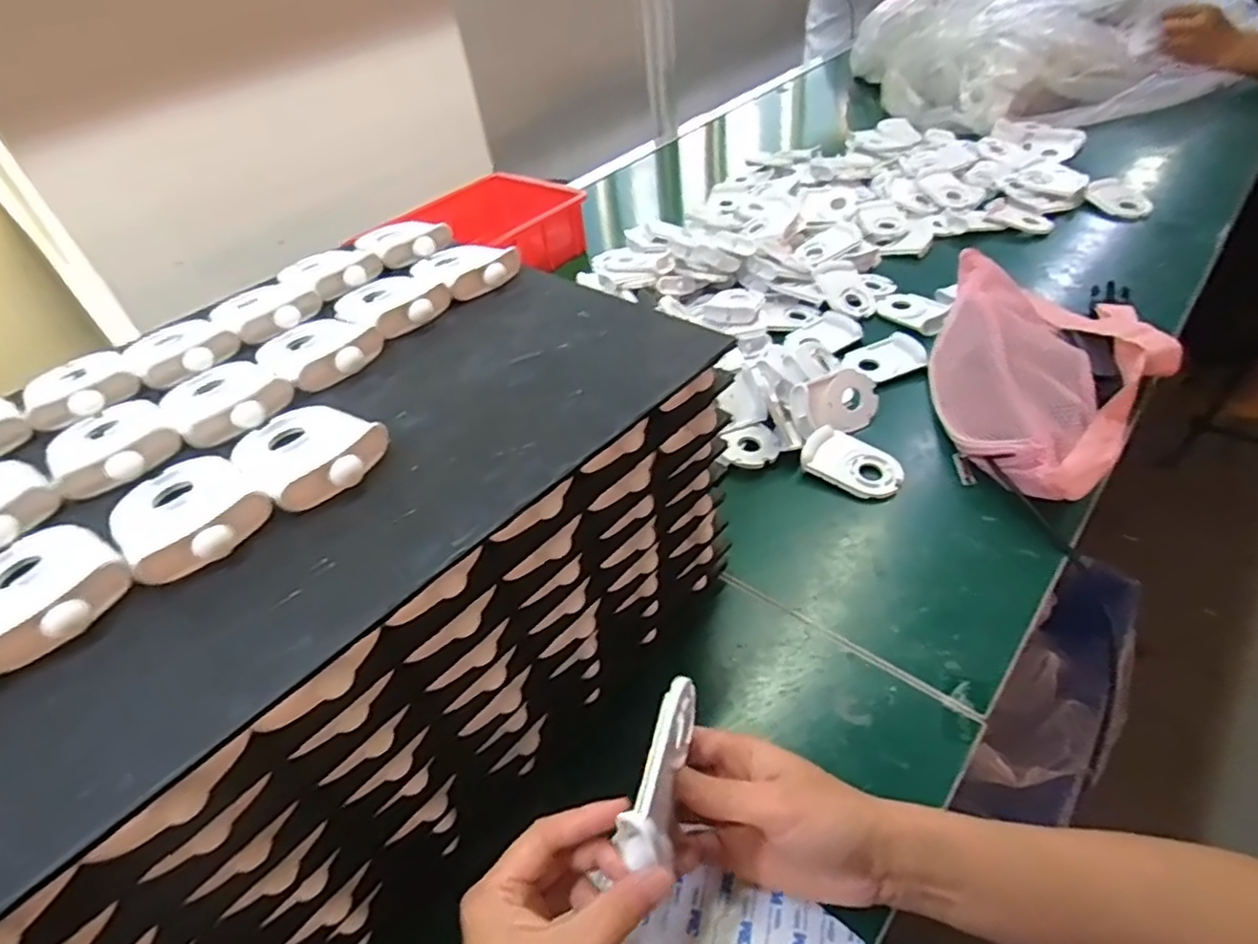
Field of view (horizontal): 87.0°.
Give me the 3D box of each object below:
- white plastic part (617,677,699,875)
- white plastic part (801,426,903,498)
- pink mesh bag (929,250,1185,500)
[{"bbox_3d":[0.020,0.148,0.330,0.021,0.055,0.085,15,50,16],"label":"white plastic part"},{"bbox_3d":[0.202,-0.011,0.597,0.087,0.011,0.063,22,50,30],"label":"white plastic part"},{"bbox_3d":[0.384,-0.090,0.613,0.190,0.081,0.316,14,46,24],"label":"pink mesh bag"}]

